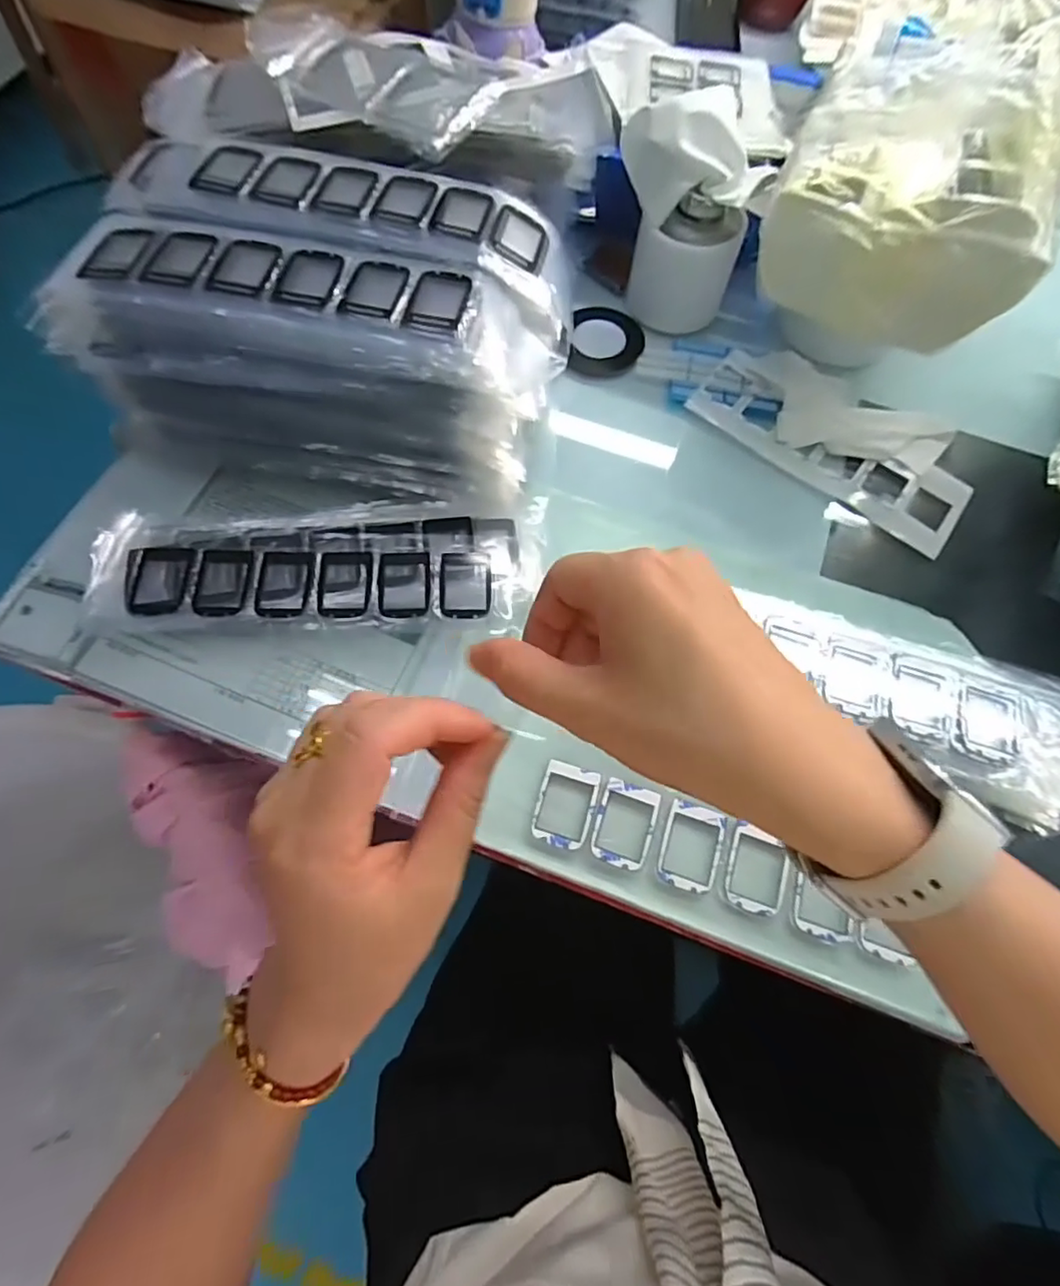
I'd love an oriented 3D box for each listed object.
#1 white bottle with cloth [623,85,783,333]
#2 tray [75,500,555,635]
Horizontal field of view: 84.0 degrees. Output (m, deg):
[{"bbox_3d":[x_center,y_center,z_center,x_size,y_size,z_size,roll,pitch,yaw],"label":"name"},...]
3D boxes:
[{"bbox_3d":[0.129,-0.357,0.496,0.074,0.141,0.104,-23,70,-12],"label":"white bottle with cloth"},{"bbox_3d":[-0.146,-0.057,0.415,0.300,0.016,0.098,0,67,-2],"label":"tray"}]

